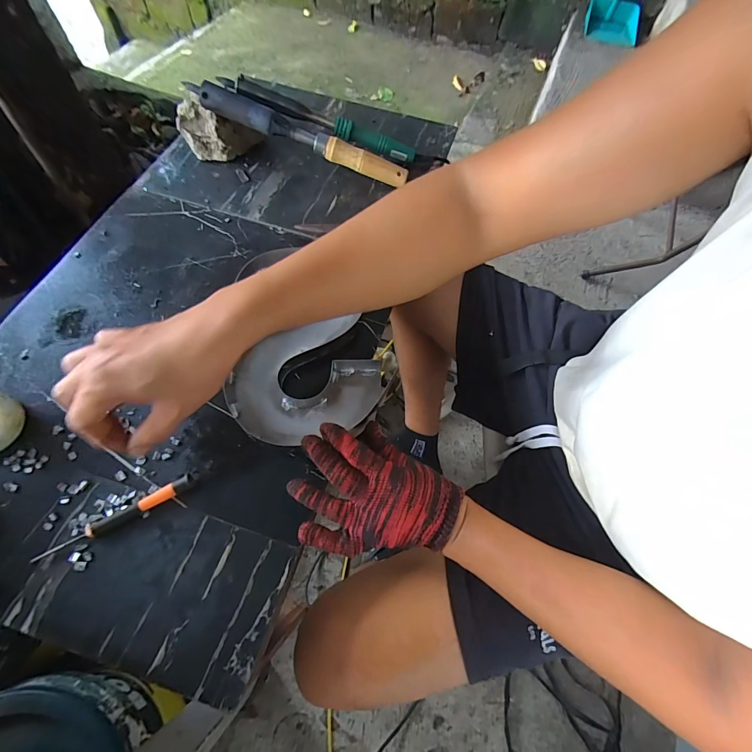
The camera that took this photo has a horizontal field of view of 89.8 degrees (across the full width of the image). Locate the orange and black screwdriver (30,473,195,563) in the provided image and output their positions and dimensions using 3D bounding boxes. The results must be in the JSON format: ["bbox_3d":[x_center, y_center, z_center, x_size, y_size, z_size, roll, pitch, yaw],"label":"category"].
[{"bbox_3d":[-0.238,0.130,0.346,0.139,0.015,0.014,-28,70,-16],"label":"orange and black screwdriver"}]

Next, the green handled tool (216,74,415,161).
[{"bbox_3d":[-0.078,-0.378,0.558,0.288,0.024,0.025,14,59,-15],"label":"green handled tool"}]

